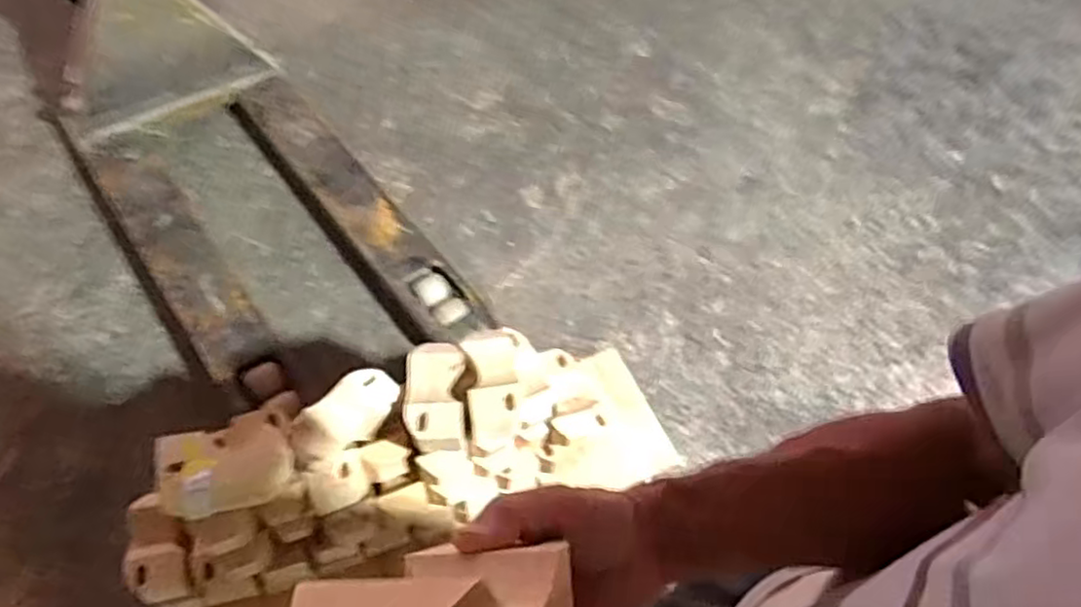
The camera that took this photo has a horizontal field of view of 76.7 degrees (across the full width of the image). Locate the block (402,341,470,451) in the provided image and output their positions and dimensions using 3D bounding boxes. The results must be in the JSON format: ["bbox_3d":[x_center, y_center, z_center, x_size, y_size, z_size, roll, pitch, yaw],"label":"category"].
[{"bbox_3d":[-0.148,0.130,0.964,0.087,0.066,0.139,3,55,-4],"label":"block"}]

